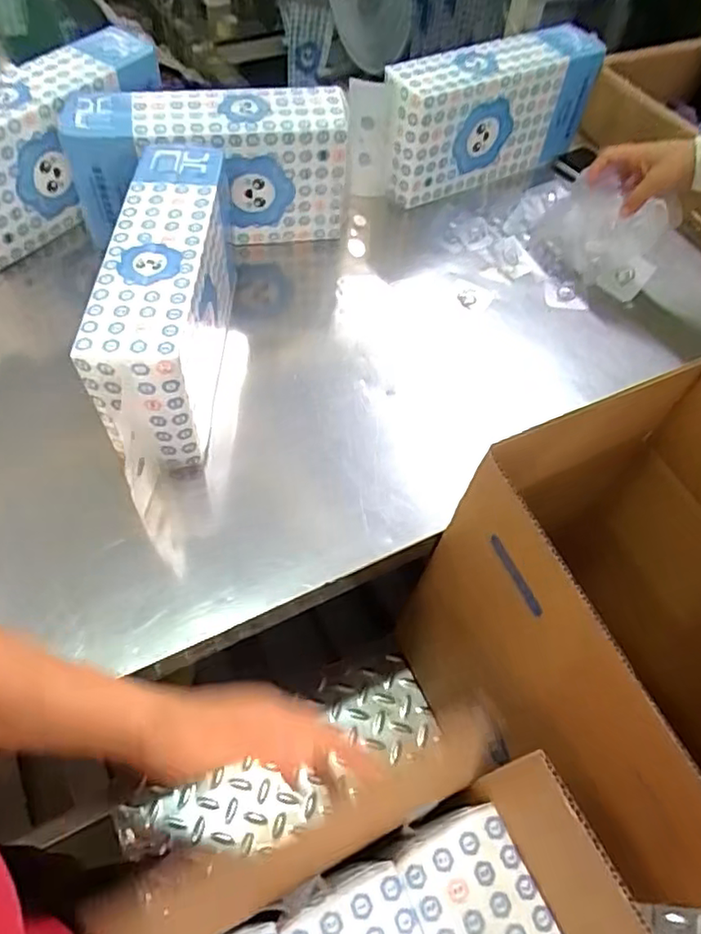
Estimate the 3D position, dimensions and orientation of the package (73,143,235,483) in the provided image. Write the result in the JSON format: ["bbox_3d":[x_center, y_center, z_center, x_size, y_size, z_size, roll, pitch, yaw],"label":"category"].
[{"bbox_3d":[-0.187,-0.180,0.656,0.093,0.151,0.372,3,56,-2],"label":"package"}]

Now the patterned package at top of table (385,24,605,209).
[{"bbox_3d":[0.200,-0.508,0.918,0.341,0.155,0.084,-30,63,-21],"label":"patterned package at top of table"}]

